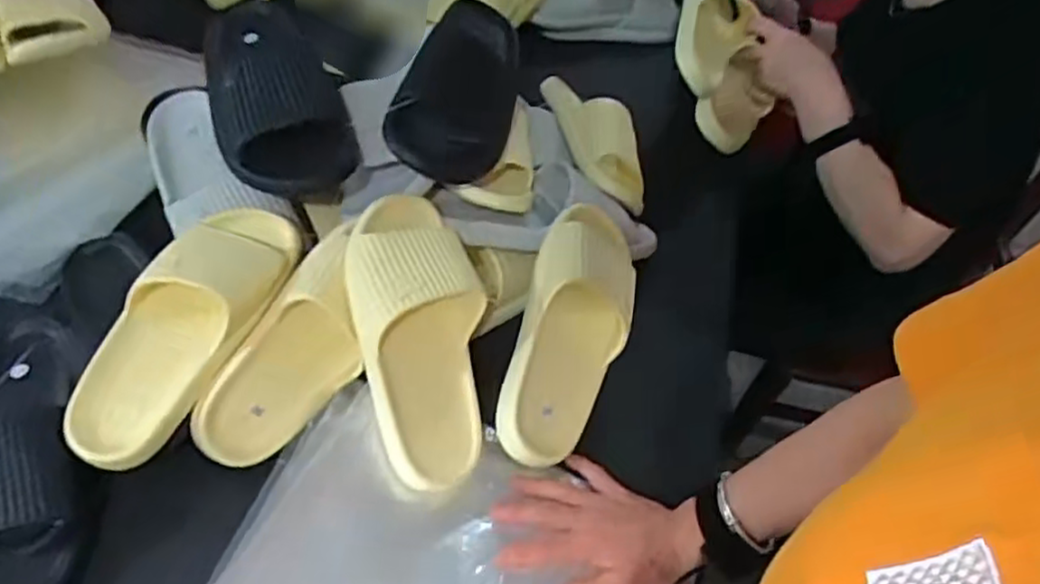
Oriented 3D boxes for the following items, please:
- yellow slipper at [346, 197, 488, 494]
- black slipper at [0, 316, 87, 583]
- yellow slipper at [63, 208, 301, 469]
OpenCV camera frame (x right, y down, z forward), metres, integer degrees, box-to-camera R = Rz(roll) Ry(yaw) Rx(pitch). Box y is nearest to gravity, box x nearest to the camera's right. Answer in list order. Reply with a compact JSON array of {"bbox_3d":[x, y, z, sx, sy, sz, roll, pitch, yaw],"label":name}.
[{"bbox_3d":[-0.082,0.035,0.593,0.109,0.072,0.249,-7,80,-11],"label":"yellow slipper"},{"bbox_3d":[-0.403,0.115,0.565,0.119,0.065,0.270,-13,50,-17],"label":"black slipper"},{"bbox_3d":[-0.271,0.020,0.577,0.091,0.062,0.247,21,64,14],"label":"yellow slipper"}]

